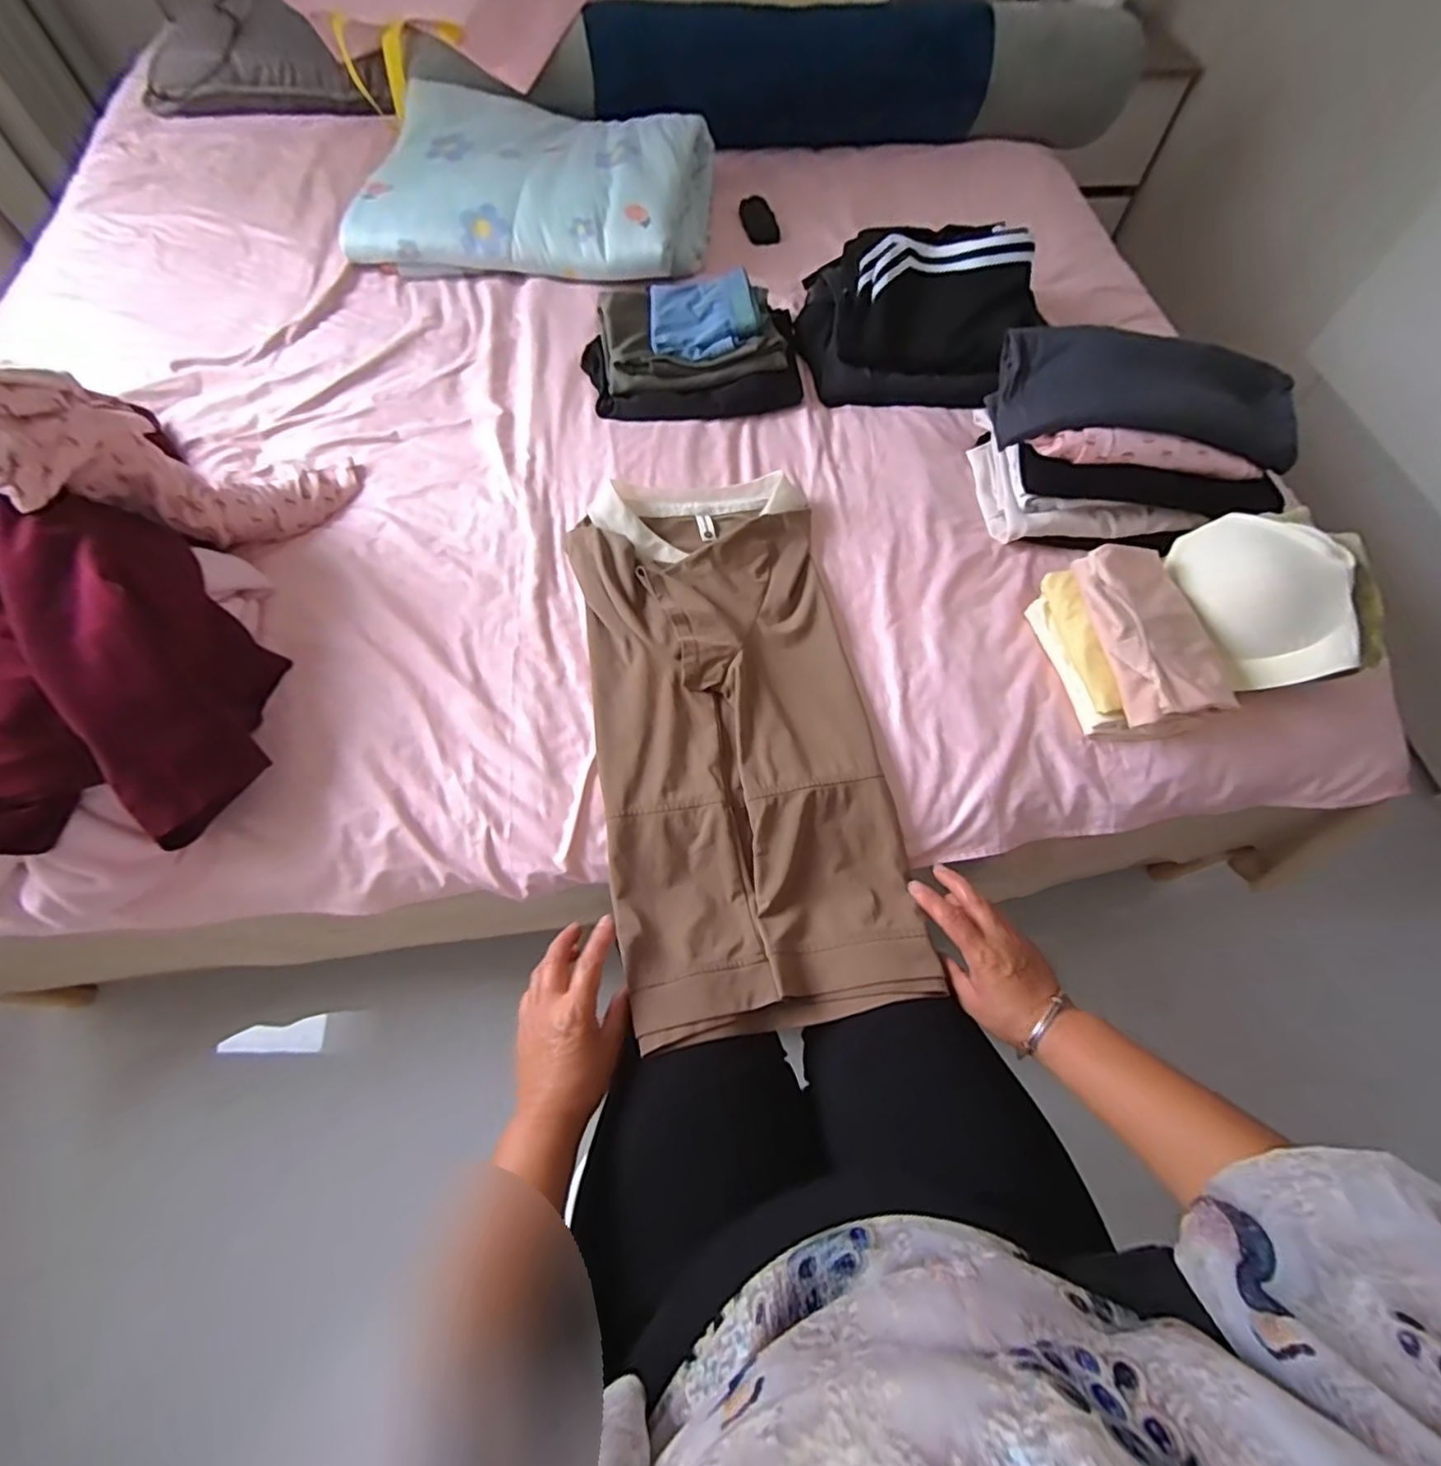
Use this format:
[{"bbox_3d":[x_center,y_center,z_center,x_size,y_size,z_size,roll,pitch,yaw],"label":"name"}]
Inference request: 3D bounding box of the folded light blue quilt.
[{"bbox_3d":[-0.288,-0.871,1.006,0.527,0.092,0.342,5,65,1],"label":"folded light blue quilt"}]

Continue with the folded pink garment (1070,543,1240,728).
[{"bbox_3d":[0.442,-0.106,0.645,0.108,0.036,0.191,-5,64,-4],"label":"folded pink garment"}]

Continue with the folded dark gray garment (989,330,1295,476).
[{"bbox_3d":[0.475,-0.374,0.710,0.316,0.061,0.138,2,64,-1],"label":"folded dark gray garment"}]

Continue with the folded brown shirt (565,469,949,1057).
[{"bbox_3d":[0.011,-0.022,0.644,0.266,0.040,0.577,-8,66,-5],"label":"folded brown shirt"}]

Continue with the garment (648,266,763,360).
[{"bbox_3d":[-0.021,-0.562,0.853,0.145,0.032,0.135,-3,64,-3],"label":"garment"}]

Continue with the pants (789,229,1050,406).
[{"bbox_3d":[0.270,-0.580,0.872,0.322,0.120,0.251,12,65,4],"label":"pants"}]

